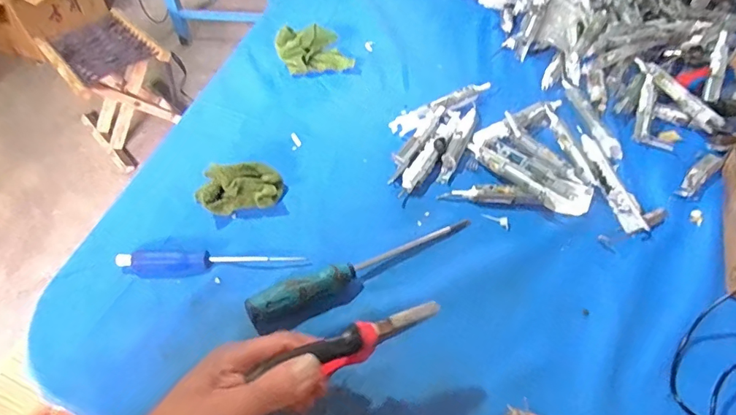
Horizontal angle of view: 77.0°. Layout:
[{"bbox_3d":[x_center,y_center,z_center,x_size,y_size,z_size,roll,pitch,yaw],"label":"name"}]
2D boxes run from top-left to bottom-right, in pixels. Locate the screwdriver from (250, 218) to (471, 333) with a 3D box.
[{"bbox_3d":[-0.005,0.054,0.468,0.242,0.031,0.033,-27,57,-19],"label":"screwdriver"}]

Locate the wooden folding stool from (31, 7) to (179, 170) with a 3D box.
[{"bbox_3d":[-0.765,-0.366,1.435,0.276,0.305,0.291,-35,60,-24],"label":"wooden folding stool"}]

